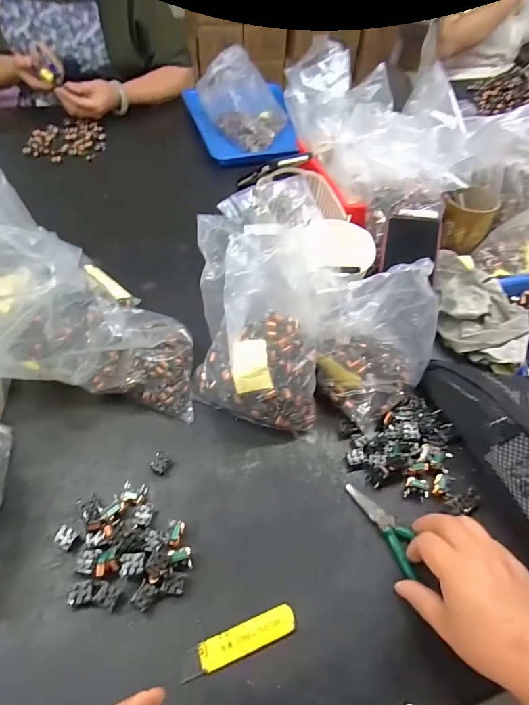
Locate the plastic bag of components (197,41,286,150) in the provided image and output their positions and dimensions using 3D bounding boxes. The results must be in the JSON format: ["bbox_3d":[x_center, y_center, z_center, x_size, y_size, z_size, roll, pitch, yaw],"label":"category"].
[{"bbox_3d":[-0.039,-0.552,0.851,0.134,0.141,0.171,-35,62,-28],"label":"plastic bag of components"}]

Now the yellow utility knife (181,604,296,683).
[{"bbox_3d":[-0.021,0.238,0.327,0.096,0.004,0.022,-15,54,-16],"label":"yellow utility knife"}]

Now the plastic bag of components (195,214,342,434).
[{"bbox_3d":[-0.006,-0.049,0.456,0.143,0.171,0.224,1,51,-1],"label":"plastic bag of components"}]

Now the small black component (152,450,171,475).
[{"bbox_3d":[-0.110,0.117,0.418,0.016,0.011,0.019,21,53,12],"label":"small black component"}]

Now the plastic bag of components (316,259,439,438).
[{"bbox_3d":[0.127,-0.008,0.451,0.127,0.117,0.156,1,51,-1],"label":"plastic bag of components"}]

